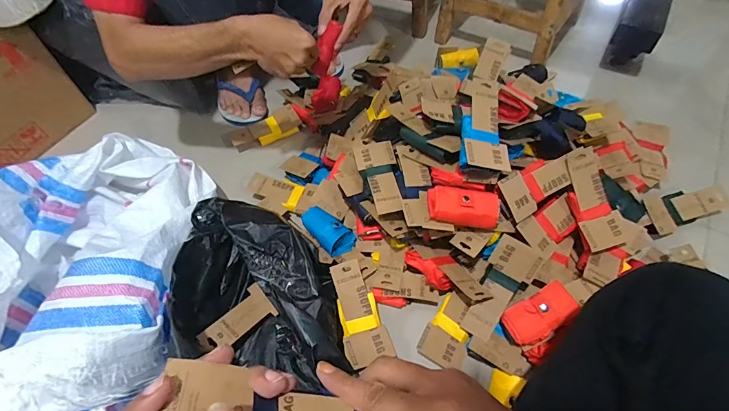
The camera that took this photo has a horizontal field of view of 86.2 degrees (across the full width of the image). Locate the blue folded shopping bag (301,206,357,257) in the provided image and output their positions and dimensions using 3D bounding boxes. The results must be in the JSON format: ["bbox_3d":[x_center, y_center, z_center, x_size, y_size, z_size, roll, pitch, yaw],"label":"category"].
[{"bbox_3d":[-0.064,0.039,0.699,0.059,0.033,0.107,-34,59,-20],"label":"blue folded shopping bag"}]

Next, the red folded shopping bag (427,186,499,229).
[{"bbox_3d":[0.151,0.001,0.595,0.106,0.040,0.049,2,54,5],"label":"red folded shopping bag"}]

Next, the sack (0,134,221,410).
[{"bbox_3d":[-0.492,0.144,0.593,0.490,0.180,0.596,-17,55,-9],"label":"sack"}]

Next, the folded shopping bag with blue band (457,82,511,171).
[{"bbox_3d":[0.188,-0.124,0.608,0.072,0.023,0.147,4,71,6],"label":"folded shopping bag with blue band"}]

